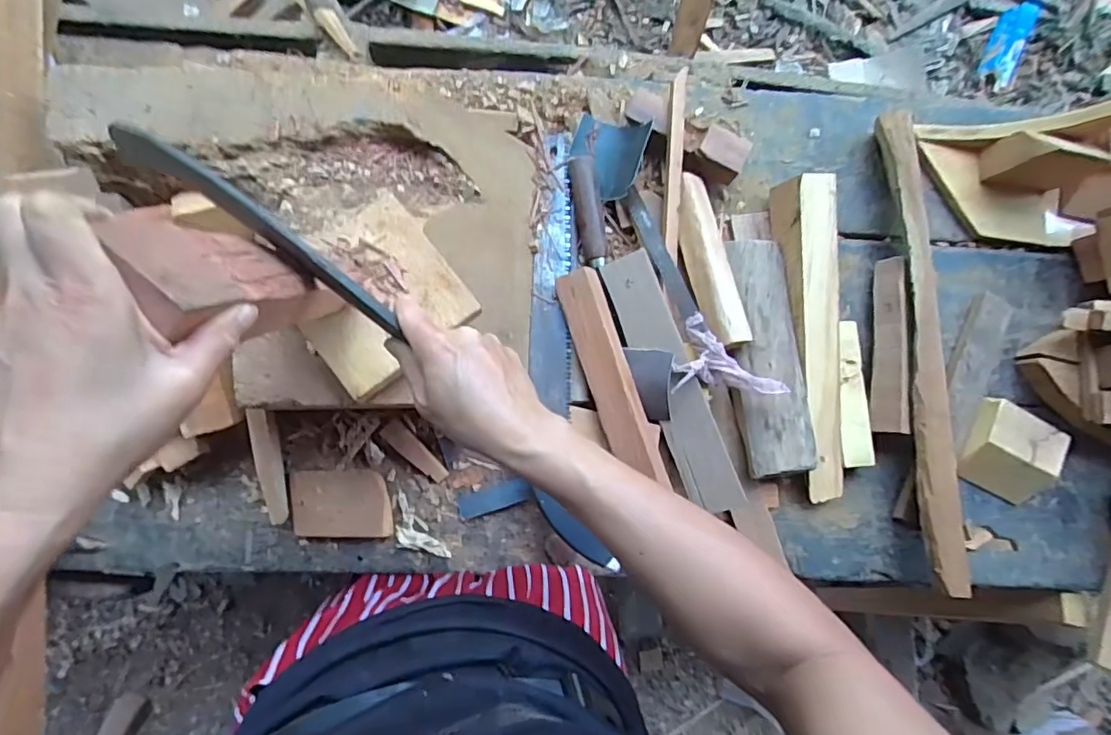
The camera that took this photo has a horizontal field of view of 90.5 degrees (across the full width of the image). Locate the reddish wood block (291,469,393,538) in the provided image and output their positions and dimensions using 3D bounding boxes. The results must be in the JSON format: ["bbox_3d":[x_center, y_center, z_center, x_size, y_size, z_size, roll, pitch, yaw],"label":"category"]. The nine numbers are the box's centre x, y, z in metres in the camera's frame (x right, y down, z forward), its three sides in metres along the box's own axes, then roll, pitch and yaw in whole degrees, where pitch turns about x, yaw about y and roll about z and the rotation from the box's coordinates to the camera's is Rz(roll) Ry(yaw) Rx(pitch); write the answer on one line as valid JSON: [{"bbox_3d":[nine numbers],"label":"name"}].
[{"bbox_3d":[-0.246,0.157,0.638,0.110,0.019,0.077,2,87,-5],"label":"reddish wood block"}]

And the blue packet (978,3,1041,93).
[{"bbox_3d":[1.080,-0.763,1.311,0.079,0.039,0.197,7,109,-5],"label":"blue packet"}]

